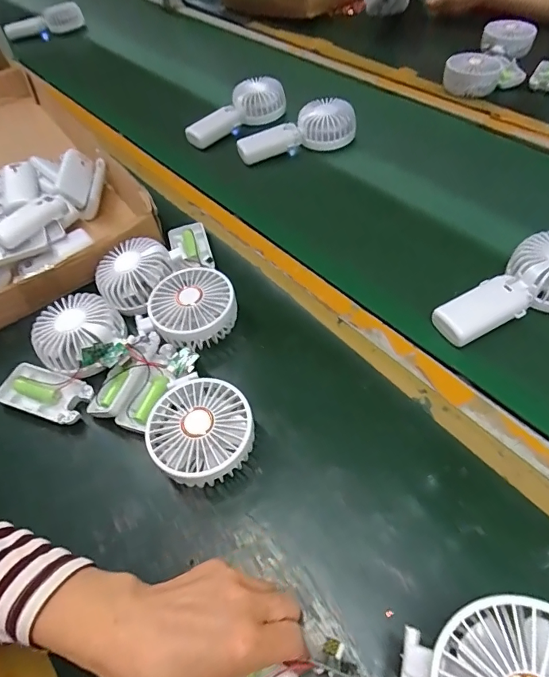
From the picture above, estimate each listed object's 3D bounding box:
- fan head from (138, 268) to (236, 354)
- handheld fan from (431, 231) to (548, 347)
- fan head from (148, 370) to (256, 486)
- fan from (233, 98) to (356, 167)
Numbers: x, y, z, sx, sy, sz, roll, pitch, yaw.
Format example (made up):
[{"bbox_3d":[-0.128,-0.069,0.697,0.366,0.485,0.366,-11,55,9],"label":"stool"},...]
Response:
[{"bbox_3d":[-0.084,-0.027,0.455,0.081,0.043,0.085,-2,52,3],"label":"fan head"},{"bbox_3d":[0.246,-0.042,0.441,0.172,0.046,0.080,-30,56,-17],"label":"handheld fan"},{"bbox_3d":[-0.061,0.079,0.380,0.083,0.046,0.092,-17,53,-8],"label":"fan head"},{"bbox_3d":[0.031,-0.307,0.658,0.182,0.045,0.065,-21,54,-11],"label":"fan"}]

